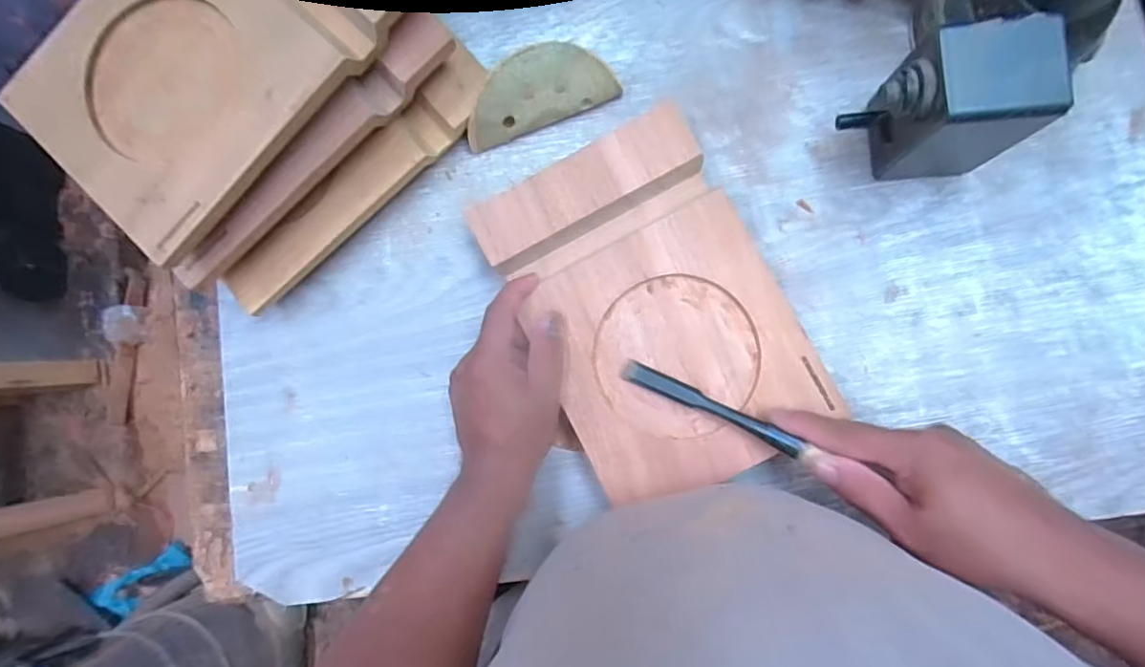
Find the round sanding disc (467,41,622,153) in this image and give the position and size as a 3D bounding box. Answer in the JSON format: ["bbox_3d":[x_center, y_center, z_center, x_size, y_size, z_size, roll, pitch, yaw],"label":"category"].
[{"bbox_3d":[-0.027,-0.179,0.432,0.115,0.060,0.013,-24,42,3],"label":"round sanding disc"}]

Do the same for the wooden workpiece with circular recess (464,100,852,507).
[{"bbox_3d":[0.056,-0.017,0.417,0.167,0.027,0.243,-28,85,4],"label":"wooden workpiece with circular recess"}]

